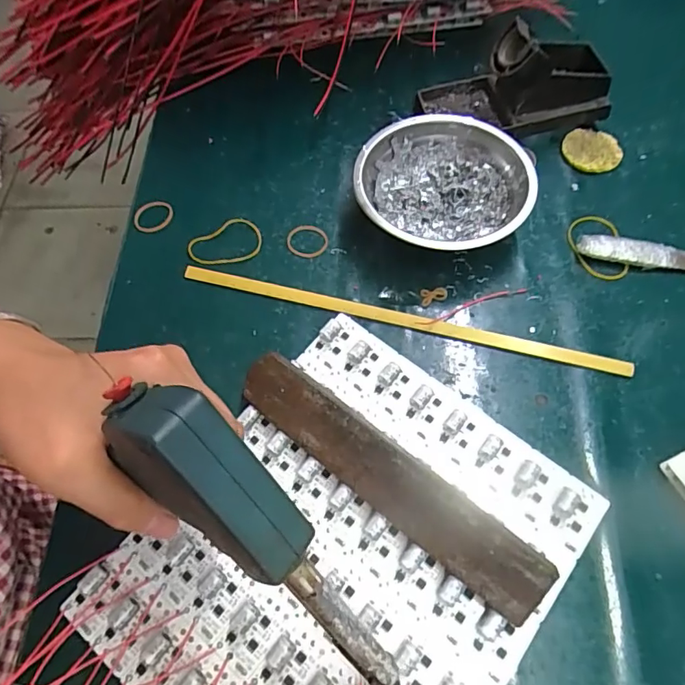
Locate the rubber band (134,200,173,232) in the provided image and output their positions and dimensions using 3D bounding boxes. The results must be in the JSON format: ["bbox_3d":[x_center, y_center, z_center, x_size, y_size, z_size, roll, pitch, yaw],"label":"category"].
[{"bbox_3d":[-0.150,-0.100,0.397,0.032,0.006,0.026,-38,68,-16],"label":"rubber band"}]

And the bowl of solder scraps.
[{"bbox_3d":[0.074,-0.114,0.377,0.123,0.041,0.124,-1,63,1],"label":"bowl of solder scraps"}]

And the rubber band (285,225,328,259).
[{"bbox_3d":[-0.027,-0.079,0.384,0.031,0.004,0.030,-1,63,1],"label":"rubber band"}]

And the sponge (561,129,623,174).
[{"bbox_3d":[0.207,-0.160,0.416,0.046,0.008,0.044,-1,63,1],"label":"sponge"}]

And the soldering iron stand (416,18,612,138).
[{"bbox_3d":[0.143,-0.216,0.411,0.141,0.065,0.073,-11,63,-4],"label":"soldering iron stand"}]

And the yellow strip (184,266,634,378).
[{"bbox_3d":[0.036,-0.018,0.350,0.311,0.006,0.011,13,64,8],"label":"yellow strip"}]

